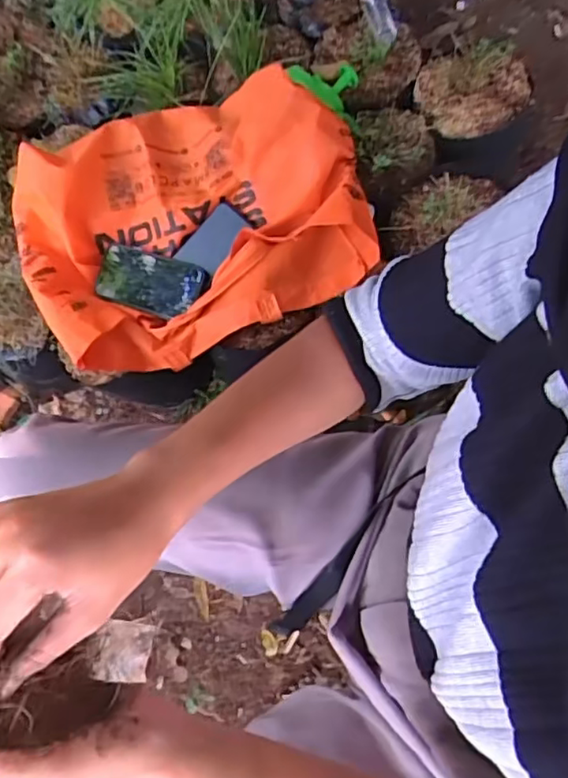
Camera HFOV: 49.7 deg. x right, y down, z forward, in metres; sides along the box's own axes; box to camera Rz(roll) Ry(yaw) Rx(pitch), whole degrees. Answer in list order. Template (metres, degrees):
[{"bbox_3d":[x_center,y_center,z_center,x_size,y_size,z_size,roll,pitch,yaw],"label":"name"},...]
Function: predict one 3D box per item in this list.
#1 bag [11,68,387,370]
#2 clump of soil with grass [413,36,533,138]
[{"bbox_3d":[-0.125,-0.212,0.779,0.432,0.152,0.316,-11,64,-4],"label":"bag"},{"bbox_3d":[0.252,-0.391,0.794,0.148,0.067,0.093,-7,63,-2],"label":"clump of soil with grass"}]

